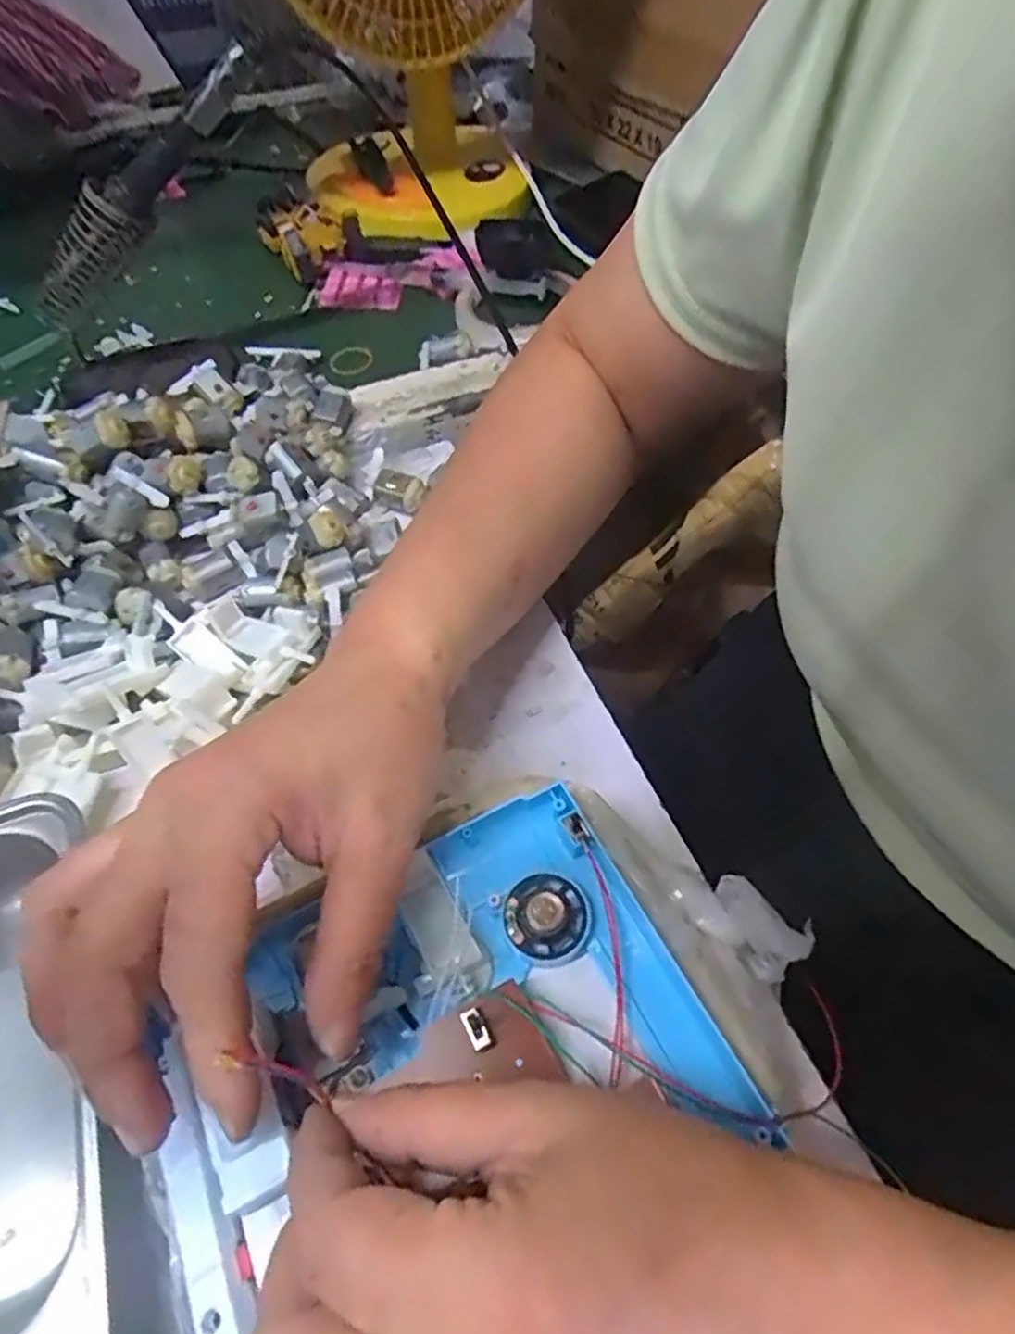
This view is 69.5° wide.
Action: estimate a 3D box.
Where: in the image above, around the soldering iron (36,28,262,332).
[{"bbox_3d":[-0.207,-0.262,0.402,0.198,0.033,0.036,-32,53,24],"label":"soldering iron"}]

